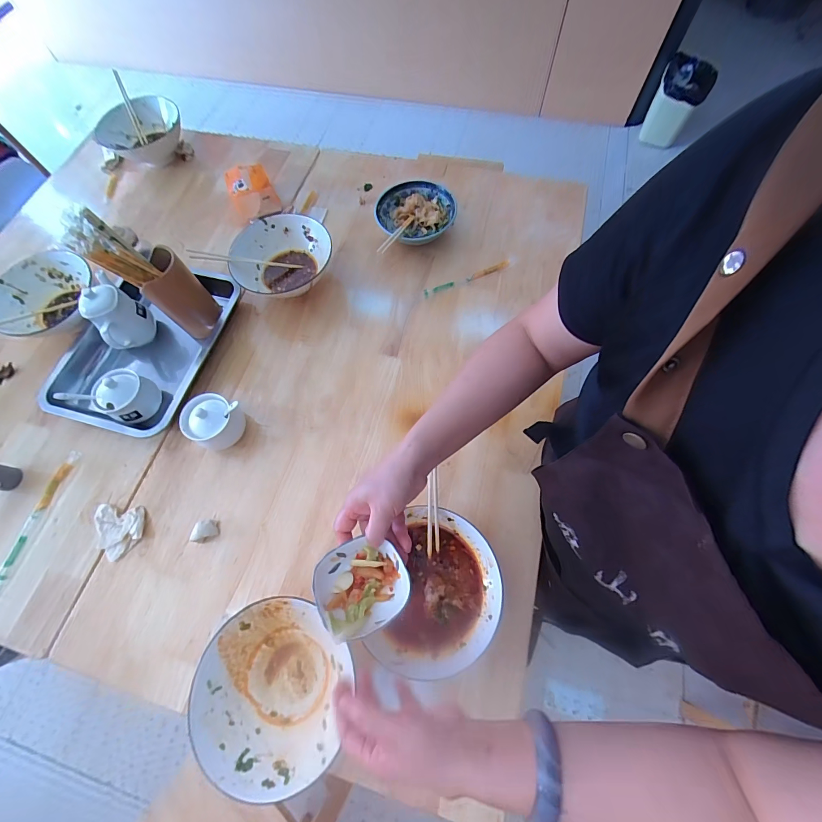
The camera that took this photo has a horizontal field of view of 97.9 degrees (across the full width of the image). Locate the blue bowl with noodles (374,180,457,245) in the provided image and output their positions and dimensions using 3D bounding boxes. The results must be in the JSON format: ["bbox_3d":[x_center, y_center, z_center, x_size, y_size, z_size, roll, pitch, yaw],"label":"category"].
[{"bbox_3d":[0.011,-0.416,0.777,0.162,0.071,0.158,-3,65,6],"label":"blue bowl with noodles"}]

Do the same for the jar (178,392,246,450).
[{"bbox_3d":[-0.327,0.020,0.607,0.078,0.085,0.089,33,73,16],"label":"jar"}]

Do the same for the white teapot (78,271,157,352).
[{"bbox_3d":[-0.559,-0.187,0.673,0.111,0.100,0.085,39,75,16],"label":"white teapot"}]

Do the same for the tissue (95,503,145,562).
[{"bbox_3d":[-0.478,0.191,0.587,0.075,0.016,0.092,-23,64,-3],"label":"tissue"}]

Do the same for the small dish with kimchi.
[{"bbox_3d":[-0.052,0.176,0.365,0.090,0.046,0.085,-1,68,2],"label":"small dish with kimchi"}]

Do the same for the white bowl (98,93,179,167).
[{"bbox_3d":[-0.692,-0.720,0.923,0.197,0.095,0.197,-1,68,2],"label":"white bowl"}]

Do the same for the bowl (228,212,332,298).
[{"bbox_3d":[-0.253,-0.295,0.728,0.178,0.087,0.182,-3,65,6],"label":"bowl"}]

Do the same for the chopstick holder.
[{"bbox_3d":[-0.428,-0.214,0.669,0.084,0.151,0.063,-42,70,-13],"label":"chopstick holder"}]

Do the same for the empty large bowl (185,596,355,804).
[{"bbox_3d":[-0.174,0.353,0.471,0.179,0.082,0.193,-3,65,6],"label":"empty large bowl"}]

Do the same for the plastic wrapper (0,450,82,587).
[{"bbox_3d":[-0.638,0.180,0.605,0.029,0.010,0.238,11,67,13],"label":"plastic wrapper"}]

